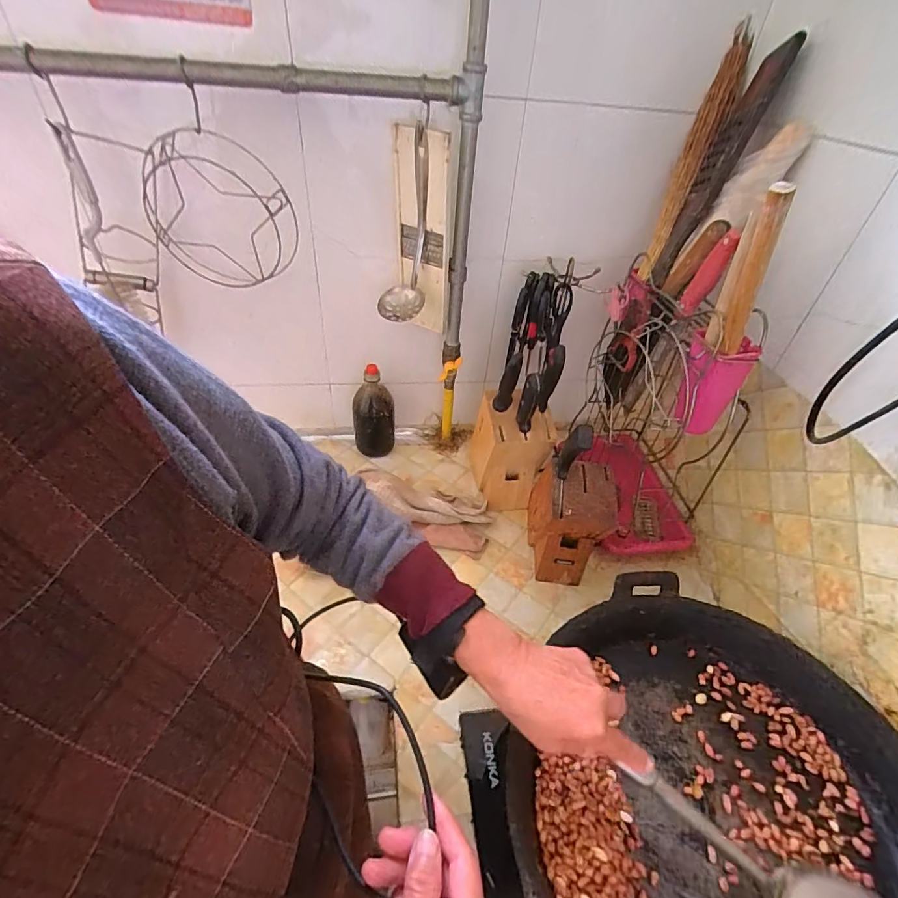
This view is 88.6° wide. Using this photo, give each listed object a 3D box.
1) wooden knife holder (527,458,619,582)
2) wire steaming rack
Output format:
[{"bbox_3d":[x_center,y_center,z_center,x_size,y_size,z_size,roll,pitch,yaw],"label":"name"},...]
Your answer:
[{"bbox_3d":[0.178,0.108,0.697,0.102,0.185,0.120,12,42,7],"label":"wooden knife holder"},{"bbox_3d":[-0.307,-0.308,0.614,0.204,0.188,0.039,-14,43,31],"label":"wire steaming rack"}]

